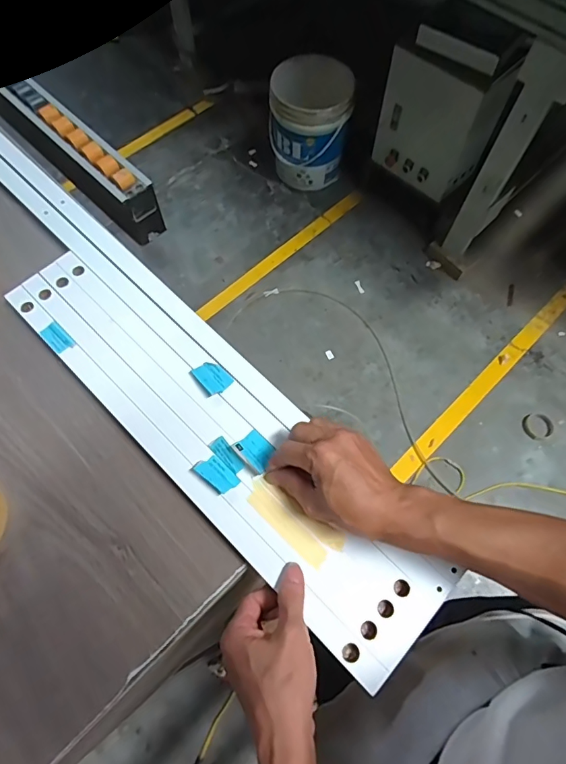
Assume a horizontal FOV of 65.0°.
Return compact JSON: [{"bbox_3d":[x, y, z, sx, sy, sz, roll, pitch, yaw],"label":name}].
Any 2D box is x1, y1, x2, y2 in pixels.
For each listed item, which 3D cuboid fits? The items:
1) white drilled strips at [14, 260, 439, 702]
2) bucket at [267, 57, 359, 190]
[{"bbox_3d":[-0.092,0.050,0.456,0.548,0.009,0.094,42,72,16],"label":"white drilled strips"},{"bbox_3d":[0.095,-0.933,1.680,0.288,0.400,0.288,0,67,-1],"label":"bucket"}]

